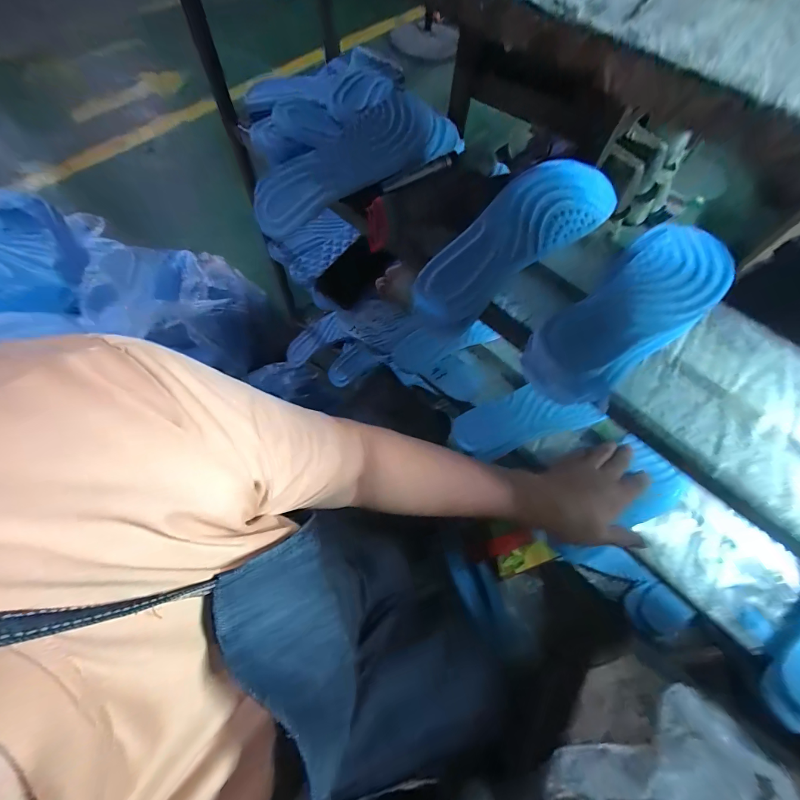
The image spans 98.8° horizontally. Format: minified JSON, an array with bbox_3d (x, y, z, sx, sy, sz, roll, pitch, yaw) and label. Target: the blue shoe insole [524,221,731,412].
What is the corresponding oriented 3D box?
[{"bbox_3d":[0.216,-0.080,0.327,0.248,0.047,0.094,-40,73,-18],"label":"blue shoe insole"}]

